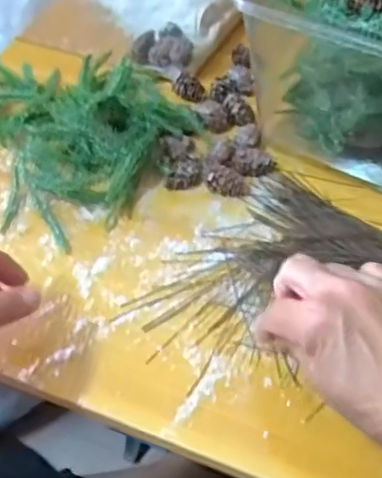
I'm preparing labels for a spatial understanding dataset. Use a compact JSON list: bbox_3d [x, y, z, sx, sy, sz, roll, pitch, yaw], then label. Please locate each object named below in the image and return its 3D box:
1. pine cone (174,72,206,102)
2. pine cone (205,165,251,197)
[{"bbox_3d":[0.000,-0.142,0.573,0.020,0.019,0.029,-36,58,-23],"label":"pine cone"},{"bbox_3d":[0.031,-0.047,0.498,0.035,0.017,0.024,3,51,6],"label":"pine cone"}]

